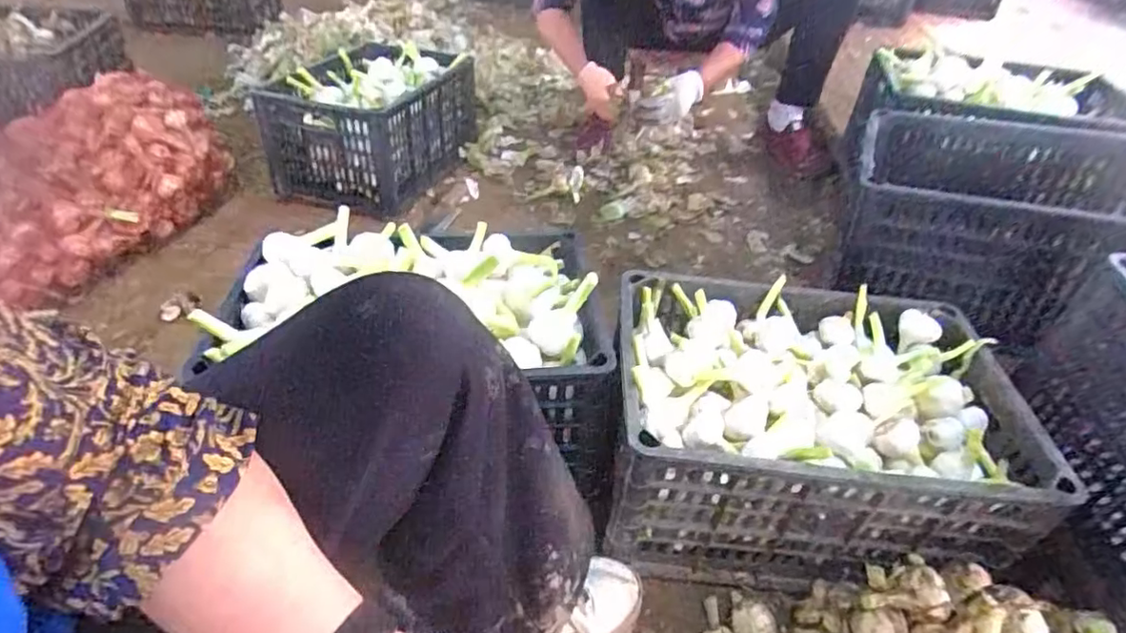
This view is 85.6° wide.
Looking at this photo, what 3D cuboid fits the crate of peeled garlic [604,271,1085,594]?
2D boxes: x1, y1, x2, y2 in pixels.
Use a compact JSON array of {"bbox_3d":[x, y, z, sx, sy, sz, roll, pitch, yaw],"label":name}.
[{"bbox_3d":[0.280,0.125,0.738,0.435,0.204,0.302,4,41,2],"label":"crate of peeled garlic"}]

